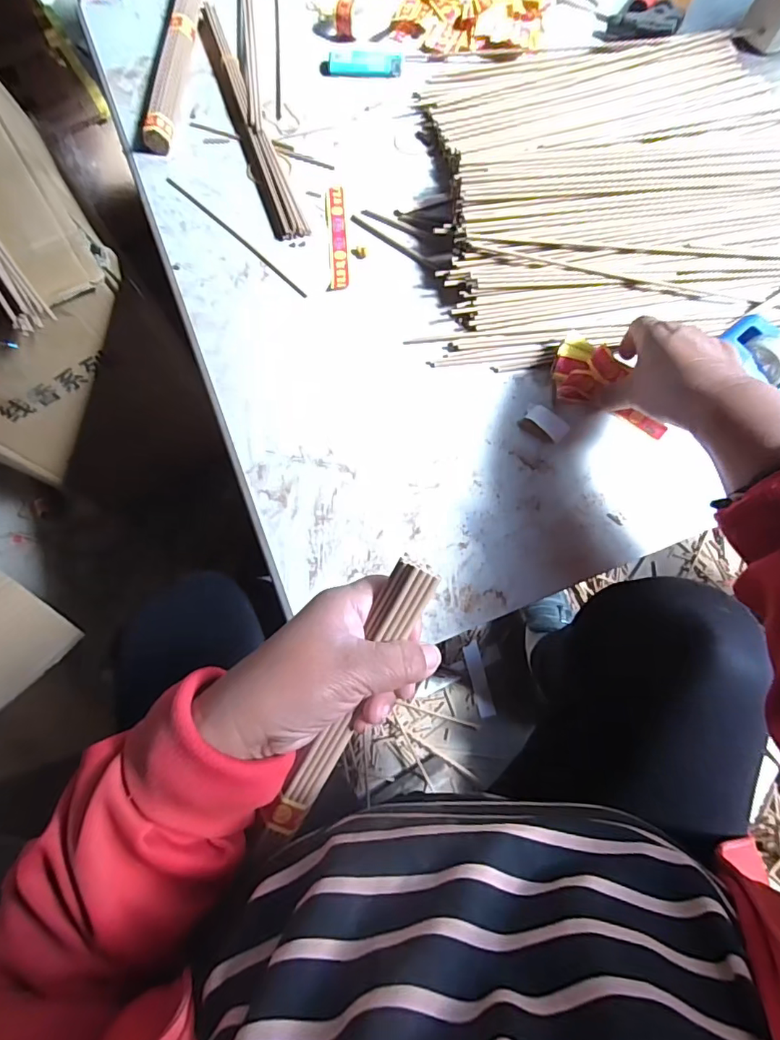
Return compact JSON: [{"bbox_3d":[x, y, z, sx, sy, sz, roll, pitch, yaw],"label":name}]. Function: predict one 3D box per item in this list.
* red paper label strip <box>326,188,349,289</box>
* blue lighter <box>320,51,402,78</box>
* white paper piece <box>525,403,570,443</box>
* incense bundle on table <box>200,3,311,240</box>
[{"bbox_3d":[-0.050,-0.272,0.475,0.017,0.004,0.118,-5,76,0],"label":"red paper label strip"},{"bbox_3d":[-0.030,-0.485,0.529,0.085,0.010,0.026,0,76,1],"label":"blue lighter"},{"bbox_3d":[0.133,-0.085,0.422,0.039,0.004,0.020,43,80,11],"label":"white paper piece"},{"bbox_3d":[-0.147,-0.409,0.502,0.029,0.013,0.314,-21,76,-4],"label":"incense bundle on table"}]

